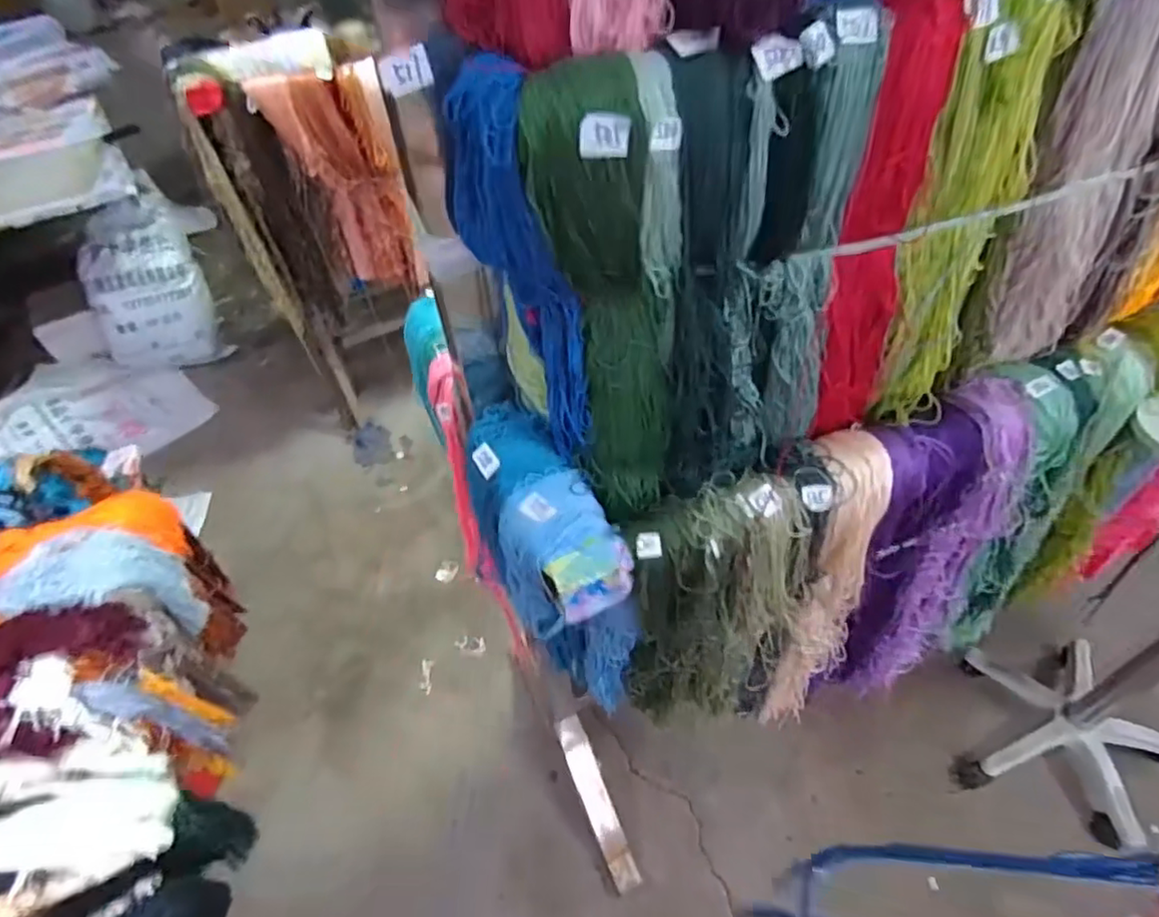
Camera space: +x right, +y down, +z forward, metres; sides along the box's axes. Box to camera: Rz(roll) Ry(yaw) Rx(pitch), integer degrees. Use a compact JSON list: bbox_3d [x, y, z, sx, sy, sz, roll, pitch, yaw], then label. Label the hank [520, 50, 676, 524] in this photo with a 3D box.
[{"bbox_3d":[0.027,-0.092,0.466,0.093,0.359,0.070,-21,48,-3],"label":"hank"}]

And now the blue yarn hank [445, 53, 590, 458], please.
[{"bbox_3d":[-0.040,-0.129,0.466,0.096,0.283,0.050,29,56,28],"label":"blue yarn hank"}]

